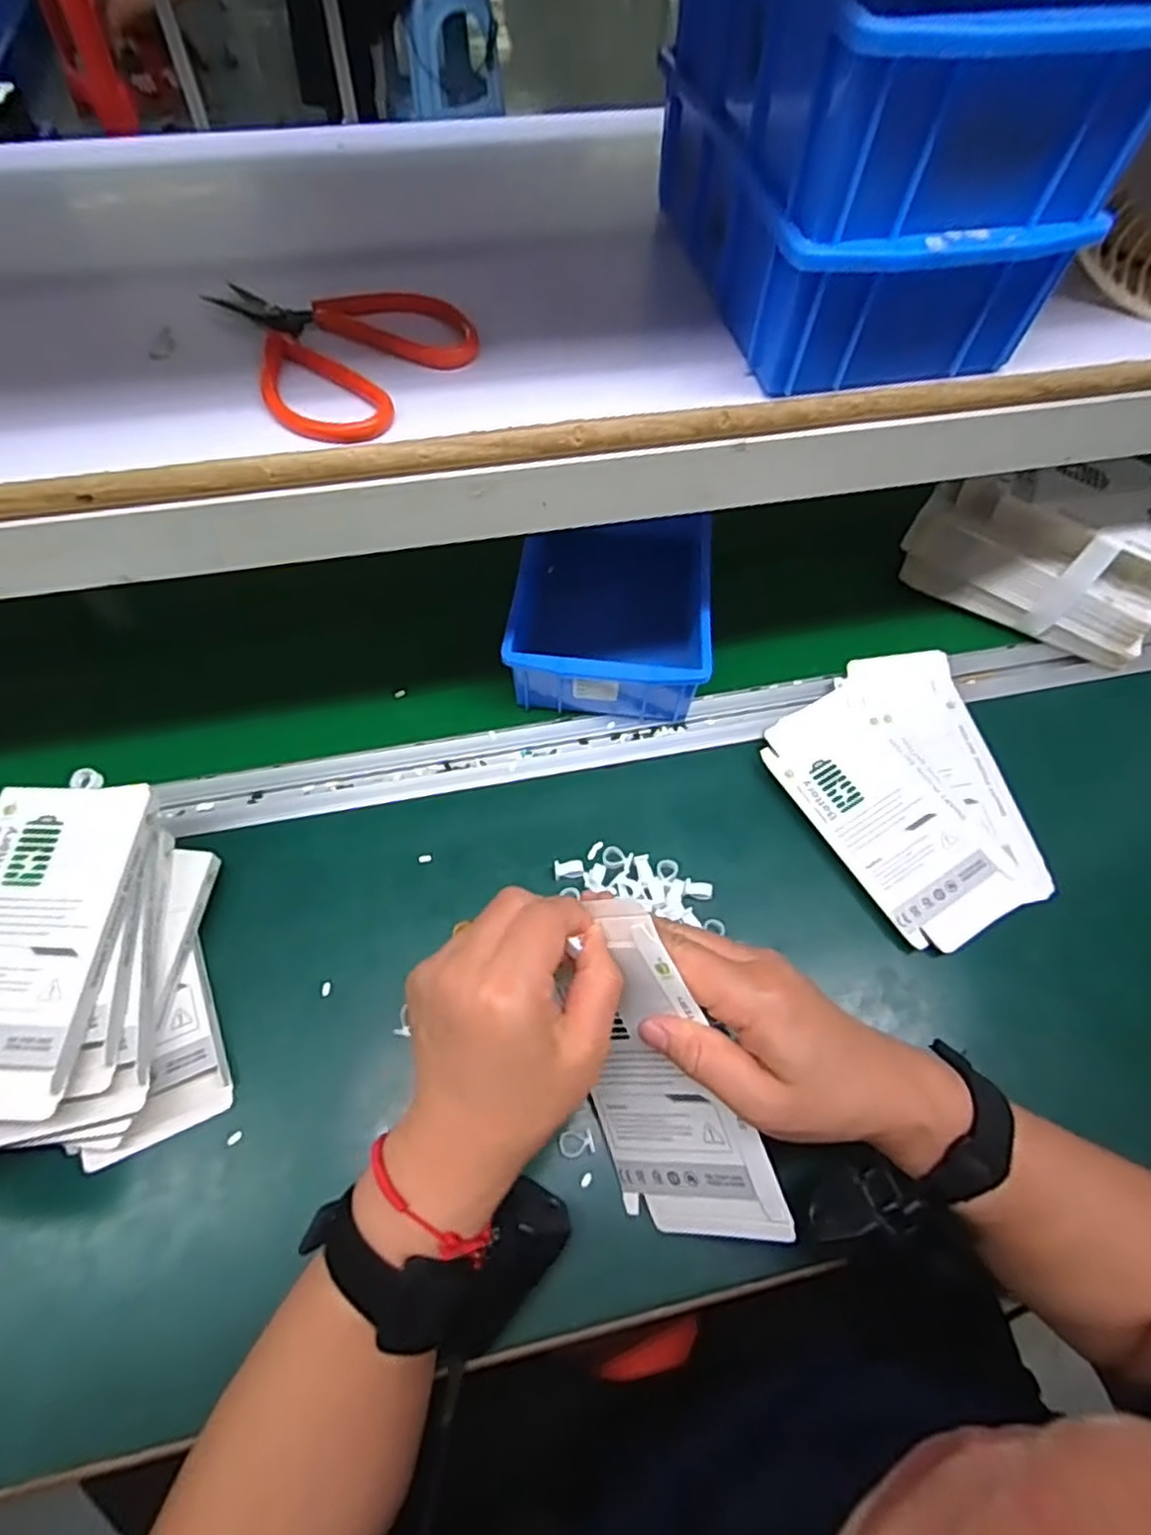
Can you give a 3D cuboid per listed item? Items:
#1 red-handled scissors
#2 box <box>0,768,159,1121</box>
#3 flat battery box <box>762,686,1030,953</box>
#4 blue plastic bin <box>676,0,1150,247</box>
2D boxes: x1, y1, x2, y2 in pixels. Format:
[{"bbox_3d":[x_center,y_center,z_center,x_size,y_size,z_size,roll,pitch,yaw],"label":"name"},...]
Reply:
[{"bbox_3d":[-0.115,-0.191,0.320,0.115,0.014,0.092,32,65,15],"label":"red-handled scissors"},{"bbox_3d":[-0.259,0.079,0.346,0.074,0.018,0.159,1,61,-1],"label":"box"},{"bbox_3d":[0.204,0.028,0.468,0.093,0.010,0.174,-27,65,-16],"label":"flat battery box"},{"bbox_3d":[0.125,-0.286,0.281,0.128,0.058,0.181,-14,62,-9],"label":"blue plastic bin"}]

